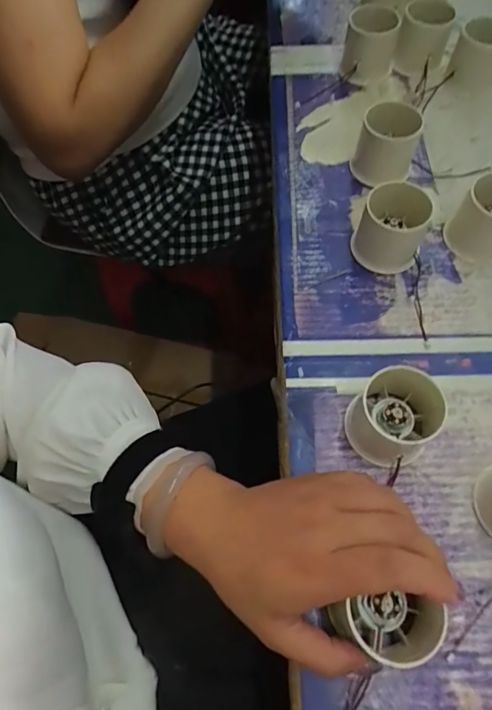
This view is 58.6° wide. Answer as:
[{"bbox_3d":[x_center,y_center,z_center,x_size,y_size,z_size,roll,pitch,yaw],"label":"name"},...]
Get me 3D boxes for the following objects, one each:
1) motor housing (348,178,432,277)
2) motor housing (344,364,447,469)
[{"bbox_3d":[0.117,-0.102,0.353,0.052,0.053,0.044,14,67,10],"label":"motor housing"},{"bbox_3d":[0.099,0.041,0.293,0.054,0.047,0.058,-1,65,3],"label":"motor housing"}]

